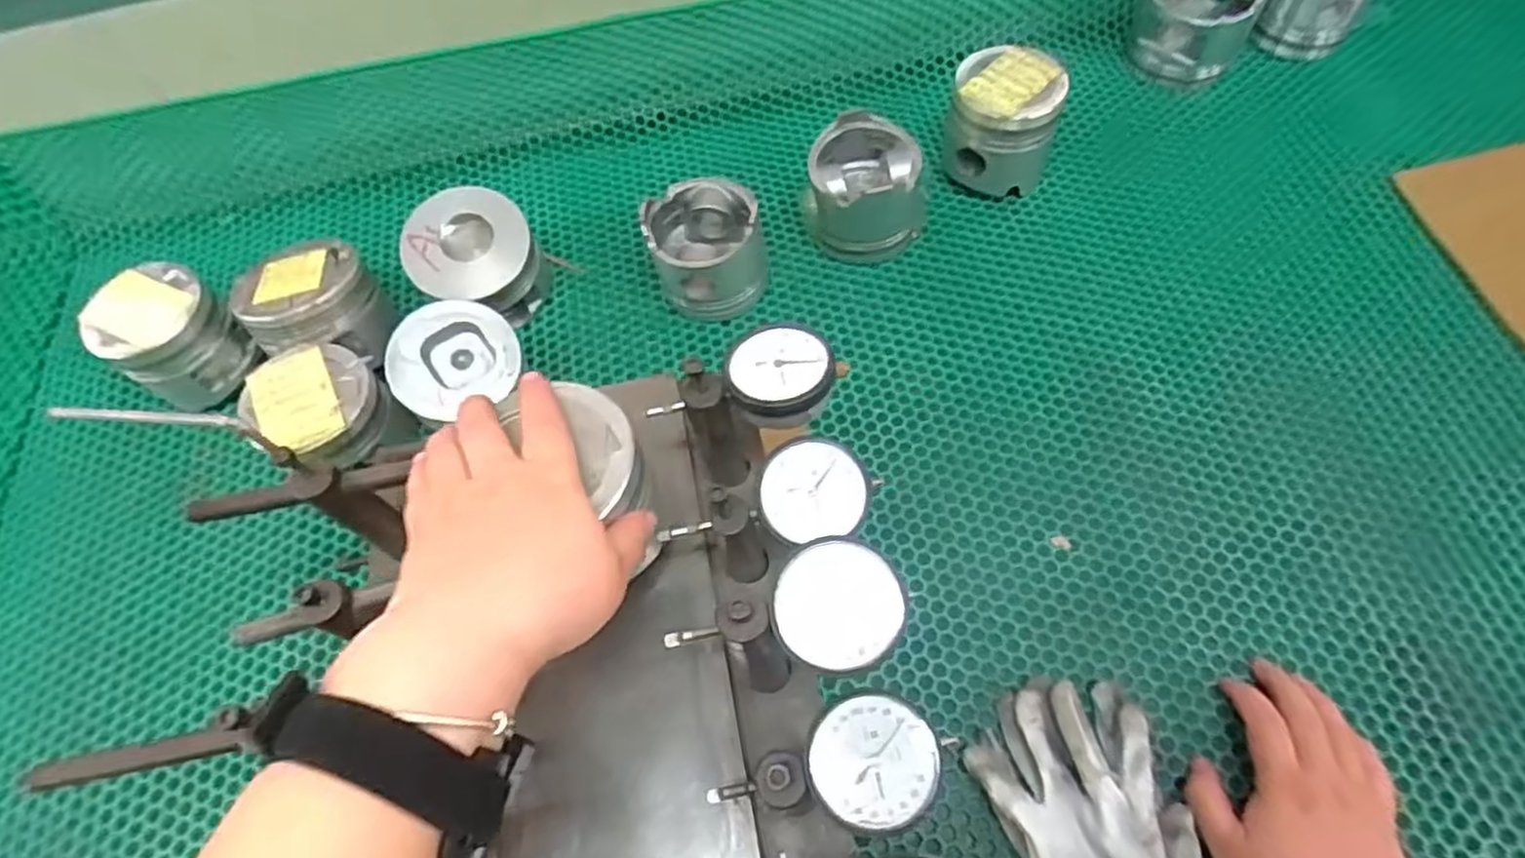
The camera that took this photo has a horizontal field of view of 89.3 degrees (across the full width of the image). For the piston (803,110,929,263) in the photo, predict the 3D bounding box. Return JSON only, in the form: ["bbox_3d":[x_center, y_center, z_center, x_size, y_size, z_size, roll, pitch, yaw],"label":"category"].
[{"bbox_3d":[0.091,-0.206,0.671,0.102,0.083,0.099,14,64,12],"label":"piston"}]

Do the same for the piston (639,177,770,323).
[{"bbox_3d":[-0.046,-0.148,0.656,0.097,0.084,0.096,-13,62,-2],"label":"piston"}]

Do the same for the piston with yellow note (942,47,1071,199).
[{"bbox_3d":[0.210,-0.269,0.682,0.093,0.093,0.090,17,65,13],"label":"piston with yellow note"}]

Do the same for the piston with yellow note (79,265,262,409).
[{"bbox_3d":[-0.482,-0.071,0.641,0.089,0.099,0.089,37,71,21],"label":"piston with yellow note"}]

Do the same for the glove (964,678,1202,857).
[{"bbox_3d":[0.203,0.251,0.450,0.110,0.046,0.204,-16,62,-4],"label":"glove"}]

